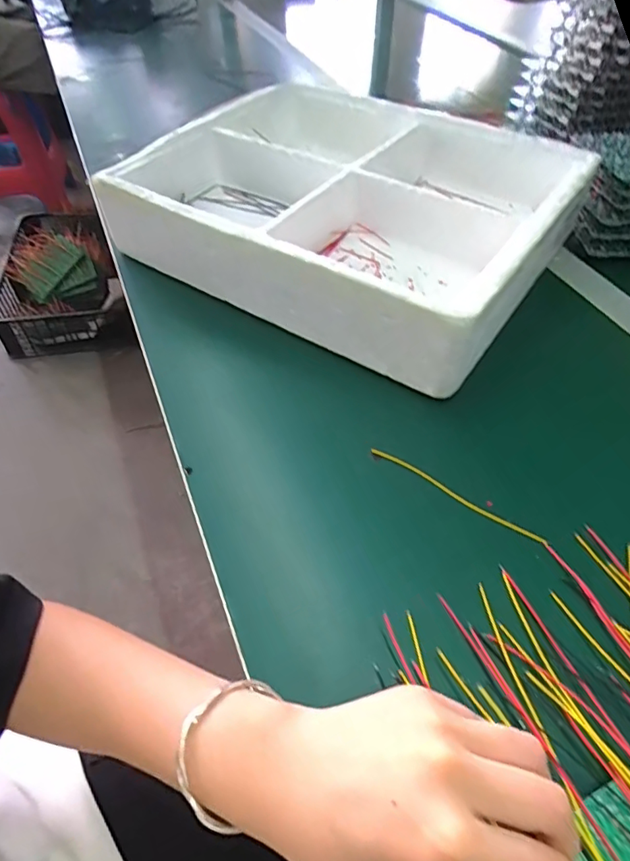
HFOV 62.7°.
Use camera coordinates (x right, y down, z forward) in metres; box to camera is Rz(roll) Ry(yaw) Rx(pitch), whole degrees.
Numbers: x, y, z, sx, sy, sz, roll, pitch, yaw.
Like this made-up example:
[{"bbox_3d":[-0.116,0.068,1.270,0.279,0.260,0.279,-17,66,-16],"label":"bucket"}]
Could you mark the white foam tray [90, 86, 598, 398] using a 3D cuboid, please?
[{"bbox_3d":[0.050,-0.238,0.522,0.385,0.084,0.363,29,56,21],"label":"white foam tray"}]

